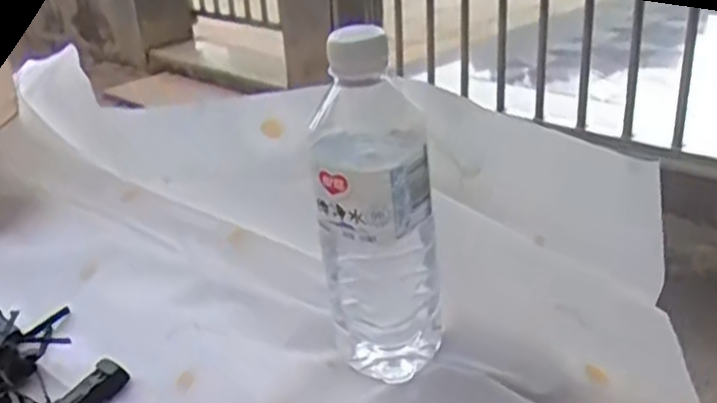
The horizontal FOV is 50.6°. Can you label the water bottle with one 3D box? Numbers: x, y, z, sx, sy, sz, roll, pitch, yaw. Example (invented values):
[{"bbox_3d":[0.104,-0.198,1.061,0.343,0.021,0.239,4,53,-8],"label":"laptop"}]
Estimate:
[{"bbox_3d":[0.010,0.005,0.450,0.070,0.187,0.072,-8,27,8],"label":"water bottle"}]

